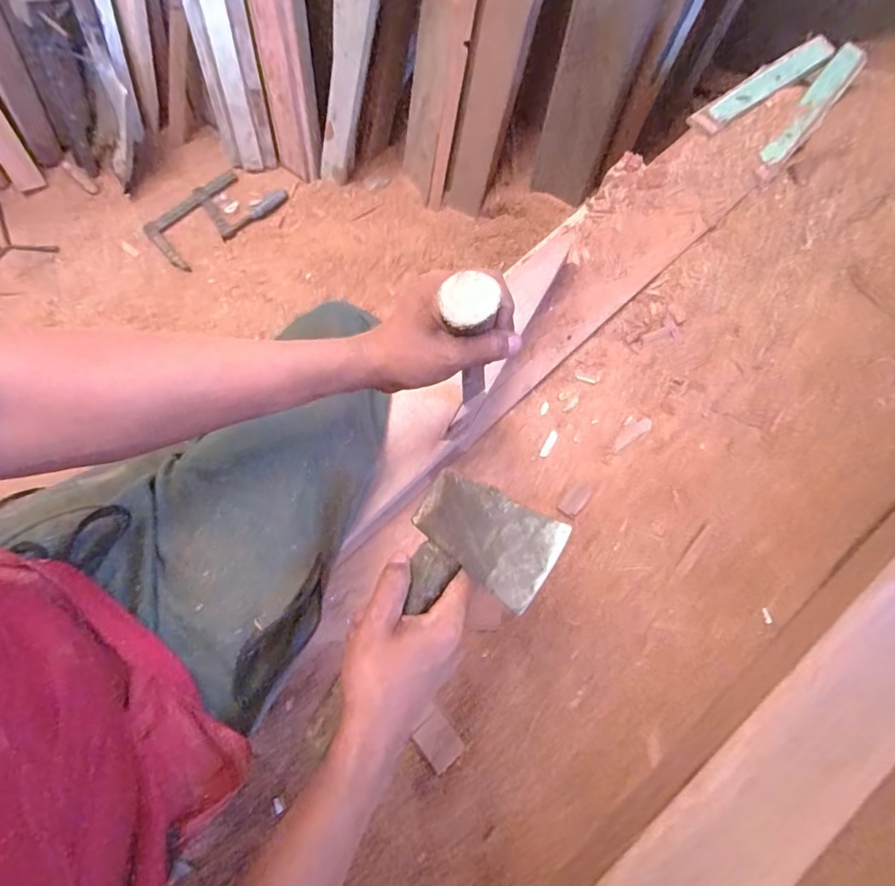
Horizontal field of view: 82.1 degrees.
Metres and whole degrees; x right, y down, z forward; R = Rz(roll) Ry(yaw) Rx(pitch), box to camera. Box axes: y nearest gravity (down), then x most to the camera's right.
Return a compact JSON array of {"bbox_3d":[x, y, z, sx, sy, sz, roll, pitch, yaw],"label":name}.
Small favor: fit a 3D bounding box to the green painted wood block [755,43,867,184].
[{"bbox_3d":[0.527,-0.484,0.750,0.041,0.014,0.273,39,82,7],"label":"green painted wood block"}]

